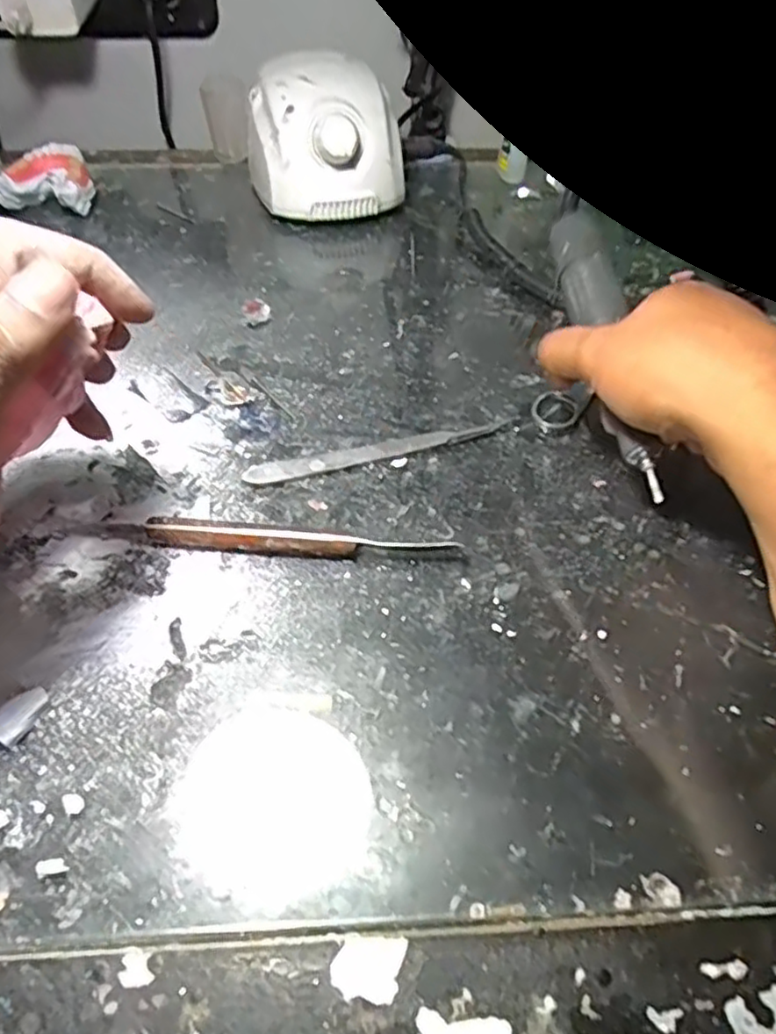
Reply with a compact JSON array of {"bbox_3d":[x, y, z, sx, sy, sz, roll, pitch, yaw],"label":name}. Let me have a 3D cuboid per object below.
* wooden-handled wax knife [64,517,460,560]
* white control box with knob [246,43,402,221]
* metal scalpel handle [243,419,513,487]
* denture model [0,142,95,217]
[{"bbox_3d":[-0.053,0.010,0.287,0.158,0.013,0.009,5,48,3],"label":"wooden-handled wax knife"},{"bbox_3d":[-0.048,-0.278,0.505,0.109,0.081,0.121,-3,48,-4],"label":"white control box with knob"},{"bbox_3d":[-0.002,-0.032,0.332,0.133,0.004,0.015,-12,50,-12],"label":"metal scalpel handle"},{"bbox_3d":[-0.252,-0.246,0.505,0.066,0.034,0.056,-5,49,-6],"label":"denture model"}]

